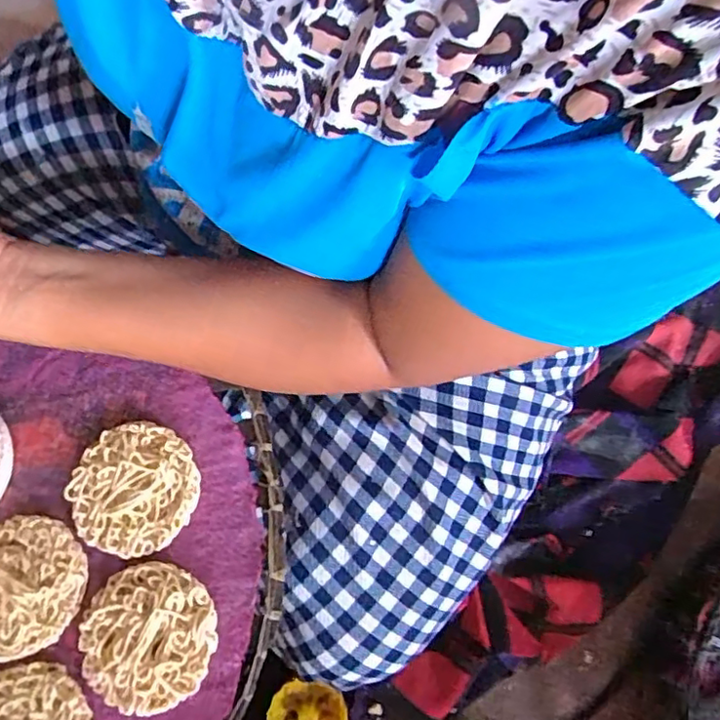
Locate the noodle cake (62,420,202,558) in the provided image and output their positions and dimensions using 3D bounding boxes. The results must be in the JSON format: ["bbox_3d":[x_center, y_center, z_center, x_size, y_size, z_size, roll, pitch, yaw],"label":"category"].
[{"bbox_3d":[-0.136,0.076,0.358,0.075,0.009,0.075,-1,74,2],"label":"noodle cake"}]

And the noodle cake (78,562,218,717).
[{"bbox_3d":[-0.119,0.155,0.335,0.073,0.008,0.075,-12,74,-1],"label":"noodle cake"}]

